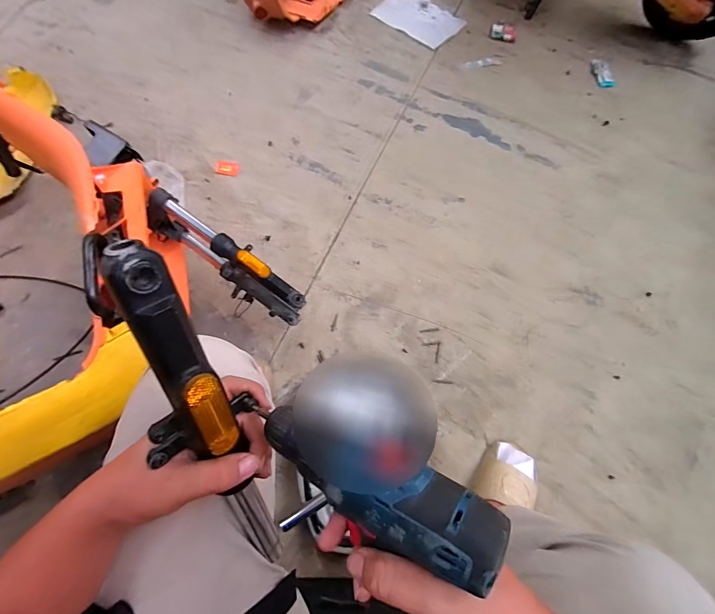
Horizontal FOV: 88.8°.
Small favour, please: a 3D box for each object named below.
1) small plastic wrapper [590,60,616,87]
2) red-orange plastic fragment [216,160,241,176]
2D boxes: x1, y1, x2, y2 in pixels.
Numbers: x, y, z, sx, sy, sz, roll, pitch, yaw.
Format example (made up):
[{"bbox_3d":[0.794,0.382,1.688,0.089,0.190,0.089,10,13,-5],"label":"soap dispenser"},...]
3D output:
[{"bbox_3d":[0.818,-0.781,1.222,0.051,0.017,0.136,-3,68,-3],"label":"small plastic wrapper"},{"bbox_3d":[-0.385,-0.412,1.084,0.068,0.008,0.053,7,68,1],"label":"red-orange plastic fragment"}]

